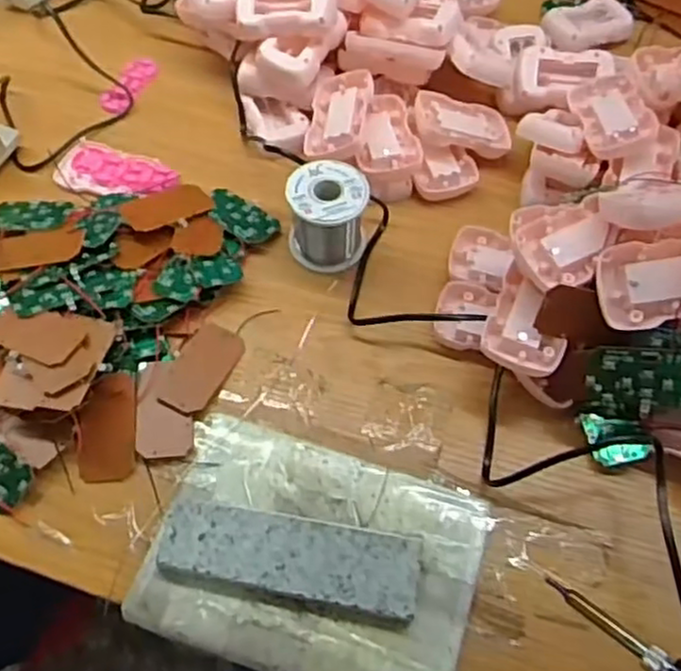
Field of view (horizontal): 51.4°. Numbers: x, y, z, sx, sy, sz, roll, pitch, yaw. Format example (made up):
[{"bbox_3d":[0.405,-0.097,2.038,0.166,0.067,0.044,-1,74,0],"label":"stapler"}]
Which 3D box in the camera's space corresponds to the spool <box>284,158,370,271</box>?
[{"bbox_3d":[-0.010,-0.096,0.561,0.062,0.057,0.063,0,61,0],"label":"spool"}]

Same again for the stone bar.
[{"bbox_3d":[-0.032,0.141,0.443,0.159,0.020,0.051,8,61,4],"label":"stone bar"}]

